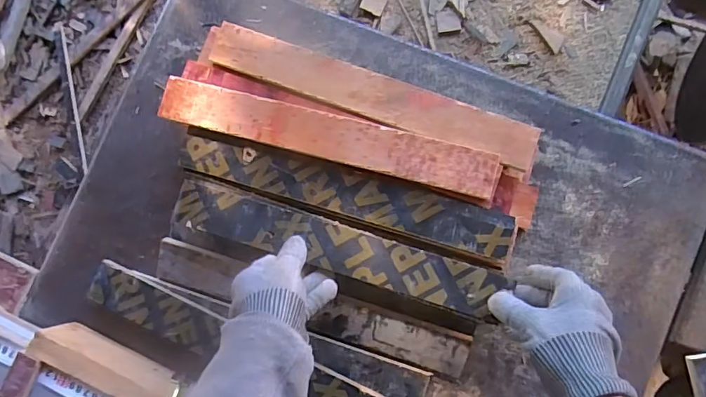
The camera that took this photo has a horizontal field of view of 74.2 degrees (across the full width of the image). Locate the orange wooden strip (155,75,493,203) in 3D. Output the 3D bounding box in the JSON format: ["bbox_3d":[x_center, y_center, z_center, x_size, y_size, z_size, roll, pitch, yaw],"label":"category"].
[{"bbox_3d":[-0.030,-0.066,0.502,0.370,0.011,0.050,15,85,7],"label":"orange wooden strip"}]

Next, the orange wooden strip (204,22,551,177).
[{"bbox_3d":[0.019,-0.113,0.511,0.370,0.021,0.050,20,86,8],"label":"orange wooden strip"}]

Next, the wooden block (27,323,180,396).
[{"bbox_3d":[-0.275,0.194,0.531,0.165,0.060,0.029,23,86,8],"label":"wooden block"}]

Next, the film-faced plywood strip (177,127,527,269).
[{"bbox_3d":[-0.010,-0.008,0.507,0.369,0.023,0.056,17,86,7],"label":"film-faced plywood strip"}]

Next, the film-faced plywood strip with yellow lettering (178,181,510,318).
[{"bbox_3d":[-0.023,0.051,0.497,0.354,0.010,0.045,18,86,7],"label":"film-faced plywood strip with yellow lettering"}]

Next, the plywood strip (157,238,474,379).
[{"bbox_3d":[-0.052,0.125,0.541,0.376,0.019,0.051,17,86,7],"label":"plywood strip"}]

